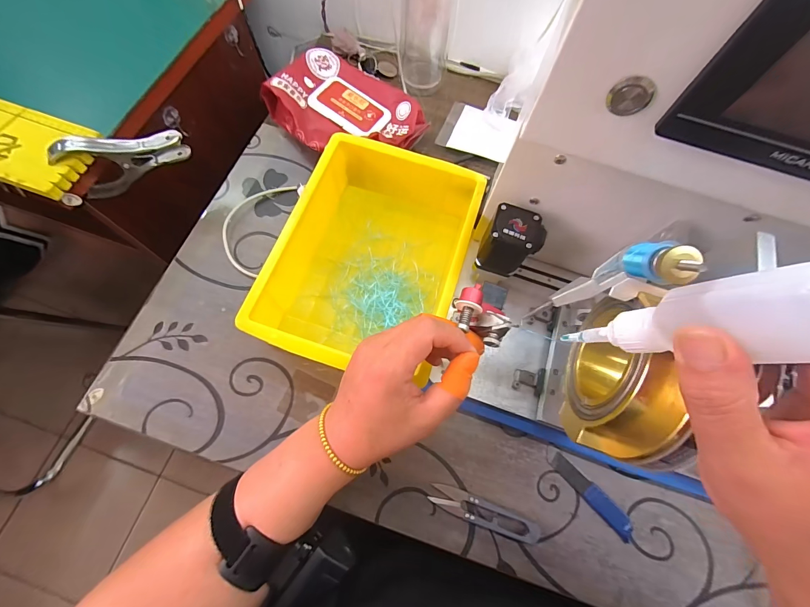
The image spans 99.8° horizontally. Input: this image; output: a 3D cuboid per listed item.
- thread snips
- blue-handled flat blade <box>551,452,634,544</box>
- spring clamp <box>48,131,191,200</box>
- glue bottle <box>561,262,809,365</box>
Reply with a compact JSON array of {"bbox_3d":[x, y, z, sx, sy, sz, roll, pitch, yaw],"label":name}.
[{"bbox_3d":[0.073,0.197,0.318,0.100,0.011,0.023,20,71,5],"label":"thread snips"},{"bbox_3d":[0.186,0.188,0.337,0.021,0.004,0.093,-39,76,-15],"label":"blue-handled flat blade"},{"bbox_3d":[-0.294,-0.155,0.366,0.114,0.061,0.028,-18,72,-9],"label":"spring clamp"},{"bbox_3d":[0.120,0.011,0.158,0.028,0.108,0.024,34,71,-9],"label":"glue bottle"}]

